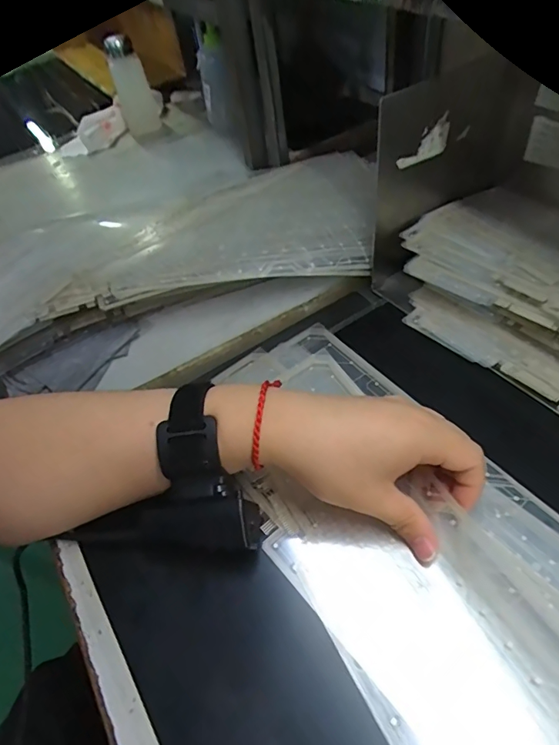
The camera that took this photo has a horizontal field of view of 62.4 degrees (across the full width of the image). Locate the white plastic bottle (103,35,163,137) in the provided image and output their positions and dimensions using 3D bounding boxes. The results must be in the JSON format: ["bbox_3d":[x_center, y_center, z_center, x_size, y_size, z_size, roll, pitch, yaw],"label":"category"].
[{"bbox_3d":[-0.238,-0.464,0.750,0.057,0.132,0.046,-17,50,-8],"label":"white plastic bottle"}]

